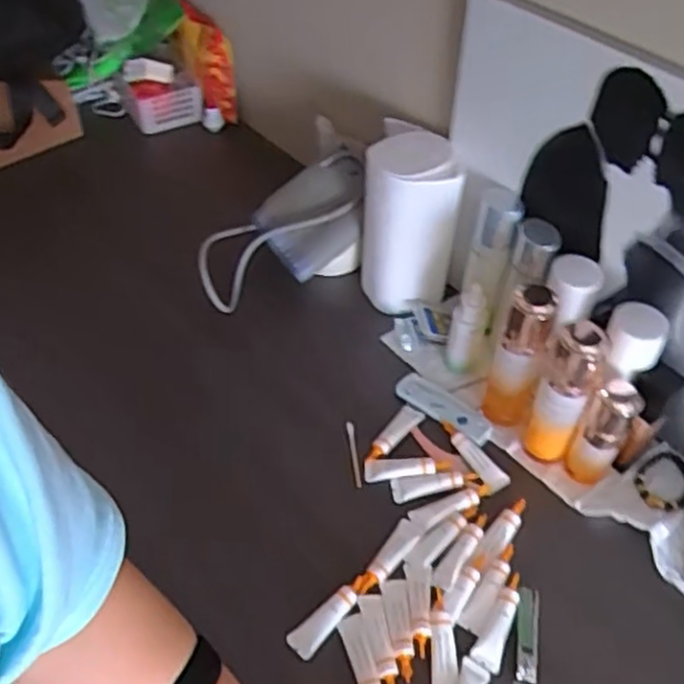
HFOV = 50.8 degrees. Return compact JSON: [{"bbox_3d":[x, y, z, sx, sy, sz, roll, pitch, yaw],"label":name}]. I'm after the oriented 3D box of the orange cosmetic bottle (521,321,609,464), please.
[{"bbox_3d":[0.200,0.047,0.651,0.044,0.160,0.048,22,51,18],"label":"orange cosmetic bottle"}]

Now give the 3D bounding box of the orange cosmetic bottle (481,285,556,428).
[{"bbox_3d":[0.166,0.015,0.679,0.046,0.159,0.044,17,49,14],"label":"orange cosmetic bottle"}]

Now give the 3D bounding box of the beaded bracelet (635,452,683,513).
[{"bbox_3d":[0.310,0.132,0.687,0.051,0.020,0.070,33,55,26],"label":"beaded bracelet"}]

